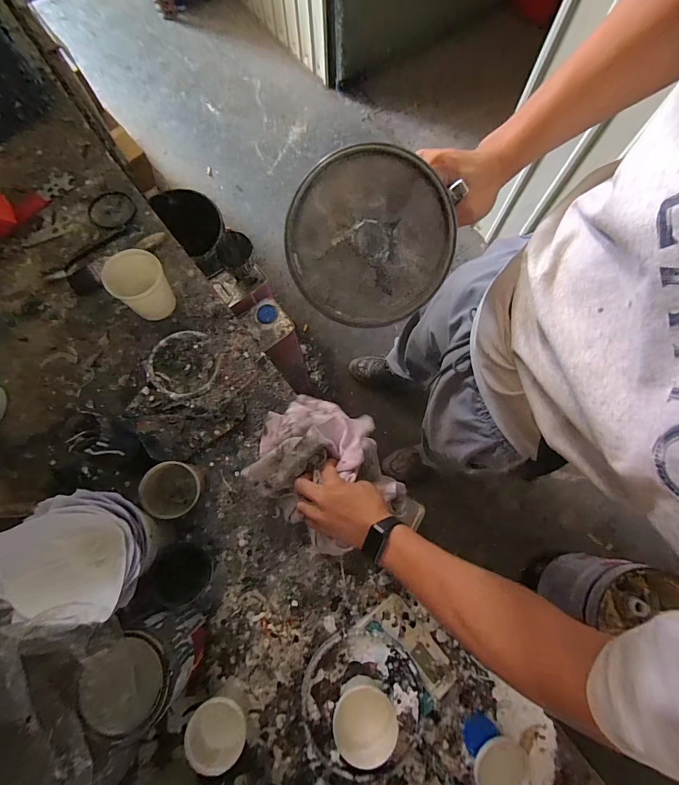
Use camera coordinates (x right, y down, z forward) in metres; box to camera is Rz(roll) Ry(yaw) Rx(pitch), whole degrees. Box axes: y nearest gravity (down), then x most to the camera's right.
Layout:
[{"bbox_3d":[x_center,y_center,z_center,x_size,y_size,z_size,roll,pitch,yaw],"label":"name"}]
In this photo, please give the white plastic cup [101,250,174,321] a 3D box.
[{"bbox_3d":[-0.338,-0.183,0.626,0.087,0.093,0.090,0,75,1],"label":"white plastic cup"}]

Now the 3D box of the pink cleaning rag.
[{"bbox_3d":[-0.027,0.101,0.538,0.187,0.096,0.215,-42,78,-9],"label":"pink cleaning rag"}]

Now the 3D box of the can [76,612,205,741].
[{"bbox_3d":[-0.223,0.327,0.440,0.088,0.141,0.092,0,75,1],"label":"can"}]

